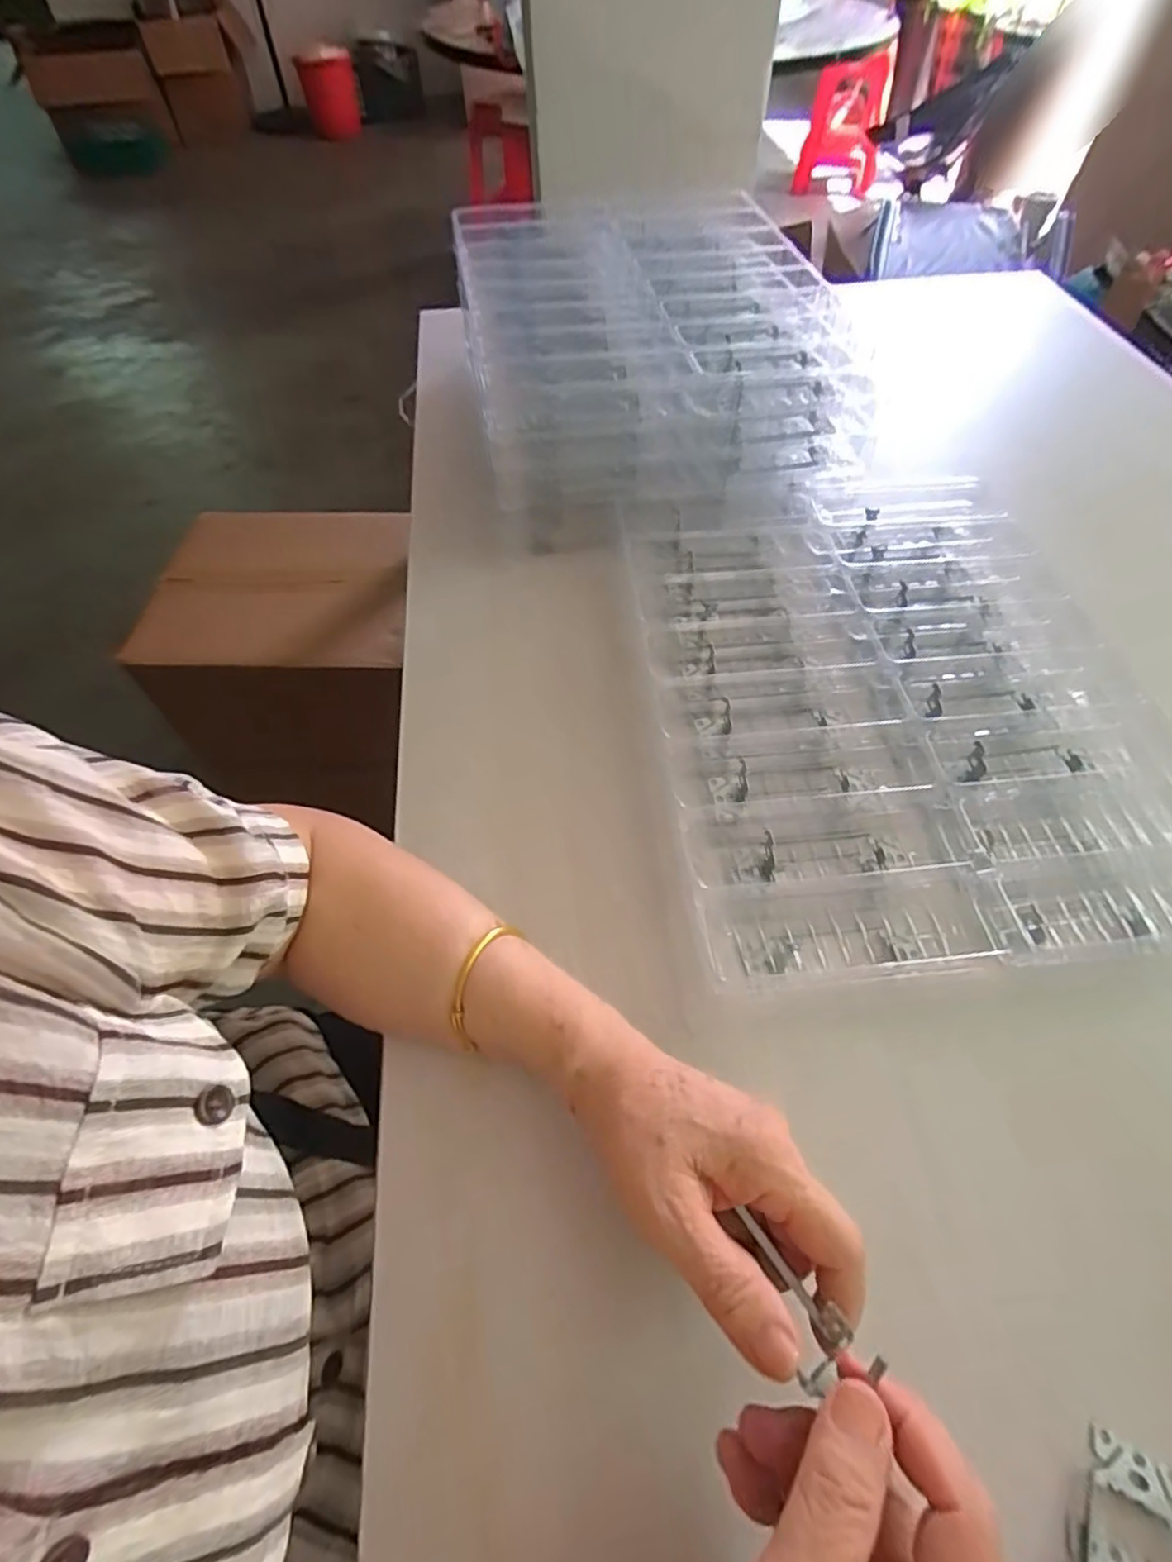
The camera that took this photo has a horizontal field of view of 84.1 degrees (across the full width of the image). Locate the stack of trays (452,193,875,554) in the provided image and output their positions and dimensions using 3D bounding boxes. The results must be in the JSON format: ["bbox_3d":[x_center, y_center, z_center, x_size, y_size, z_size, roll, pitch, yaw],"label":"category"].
[{"bbox_3d":[0.055,-0.418,0.633,0.326,0.099,0.453,-9,60,-4],"label":"stack of trays"}]

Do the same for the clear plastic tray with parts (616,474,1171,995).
[{"bbox_3d":[0.223,-0.074,0.480,0.349,0.042,0.430,-4,59,-1],"label":"clear plastic tray with parts"}]

